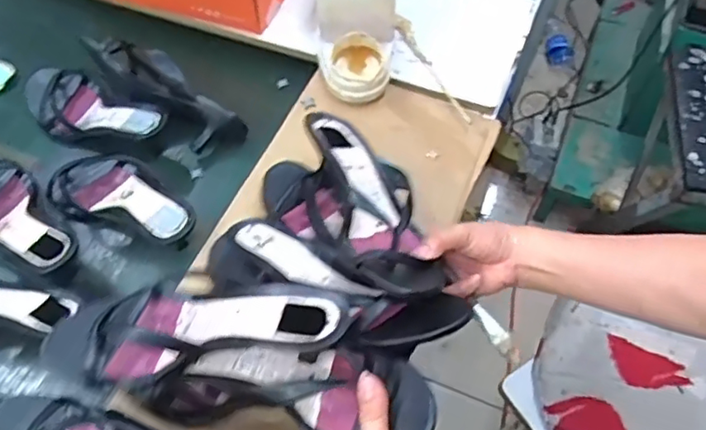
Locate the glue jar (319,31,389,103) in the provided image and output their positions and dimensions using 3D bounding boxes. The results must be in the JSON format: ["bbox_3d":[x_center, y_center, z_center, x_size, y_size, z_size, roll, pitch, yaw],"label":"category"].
[{"bbox_3d":[0.001,-0.182,0.749,0.088,0.061,0.080,4,58,2],"label":"glue jar"}]

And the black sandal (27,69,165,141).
[{"bbox_3d":[-0.327,-0.128,0.747,0.219,0.057,0.095,20,59,28],"label":"black sandal"}]

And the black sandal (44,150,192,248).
[{"bbox_3d":[-0.254,-0.021,0.670,0.198,0.055,0.093,19,59,30],"label":"black sandal"}]

